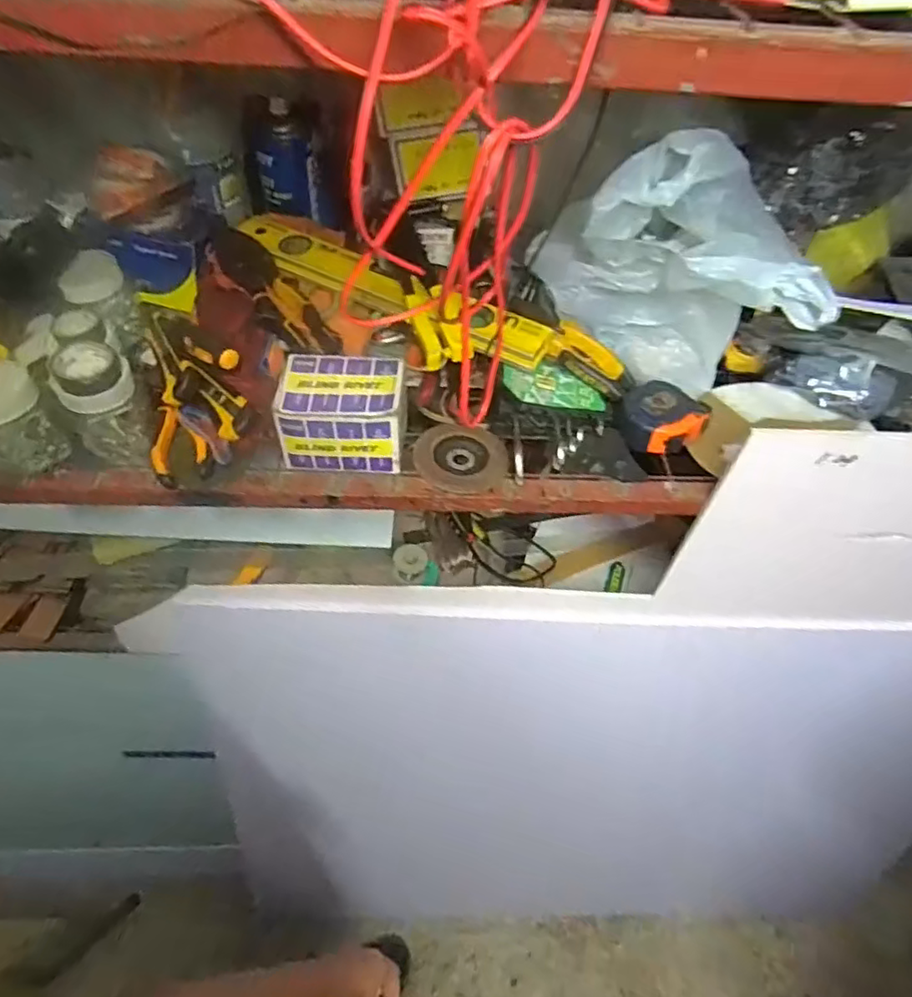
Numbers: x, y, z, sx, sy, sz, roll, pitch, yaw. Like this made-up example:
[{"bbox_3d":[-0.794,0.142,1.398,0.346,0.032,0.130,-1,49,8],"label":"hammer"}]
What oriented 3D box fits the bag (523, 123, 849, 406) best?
[{"bbox_3d":[0.243,-0.227,0.634,0.259,0.186,0.184,40,59,22],"label":"bag"}]

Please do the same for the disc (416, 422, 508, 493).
[{"bbox_3d":[0.006,-0.040,0.627,0.090,0.012,0.081,10,53,1],"label":"disc"}]

